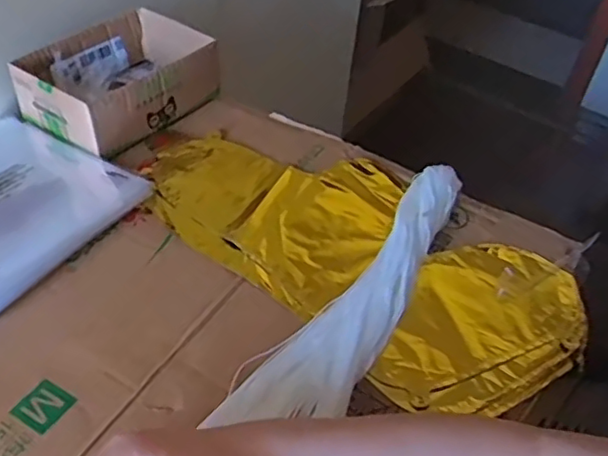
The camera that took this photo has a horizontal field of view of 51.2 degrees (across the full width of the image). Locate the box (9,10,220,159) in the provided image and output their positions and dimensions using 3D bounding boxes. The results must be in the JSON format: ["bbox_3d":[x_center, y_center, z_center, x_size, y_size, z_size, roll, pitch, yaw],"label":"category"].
[{"bbox_3d":[-0.205,-0.167,0.713,0.144,0.065,0.198,33,50,25],"label":"box"}]

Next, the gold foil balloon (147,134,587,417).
[{"bbox_3d":[0.044,0.010,0.598,0.431,0.038,0.223,31,49,24],"label":"gold foil balloon"}]

